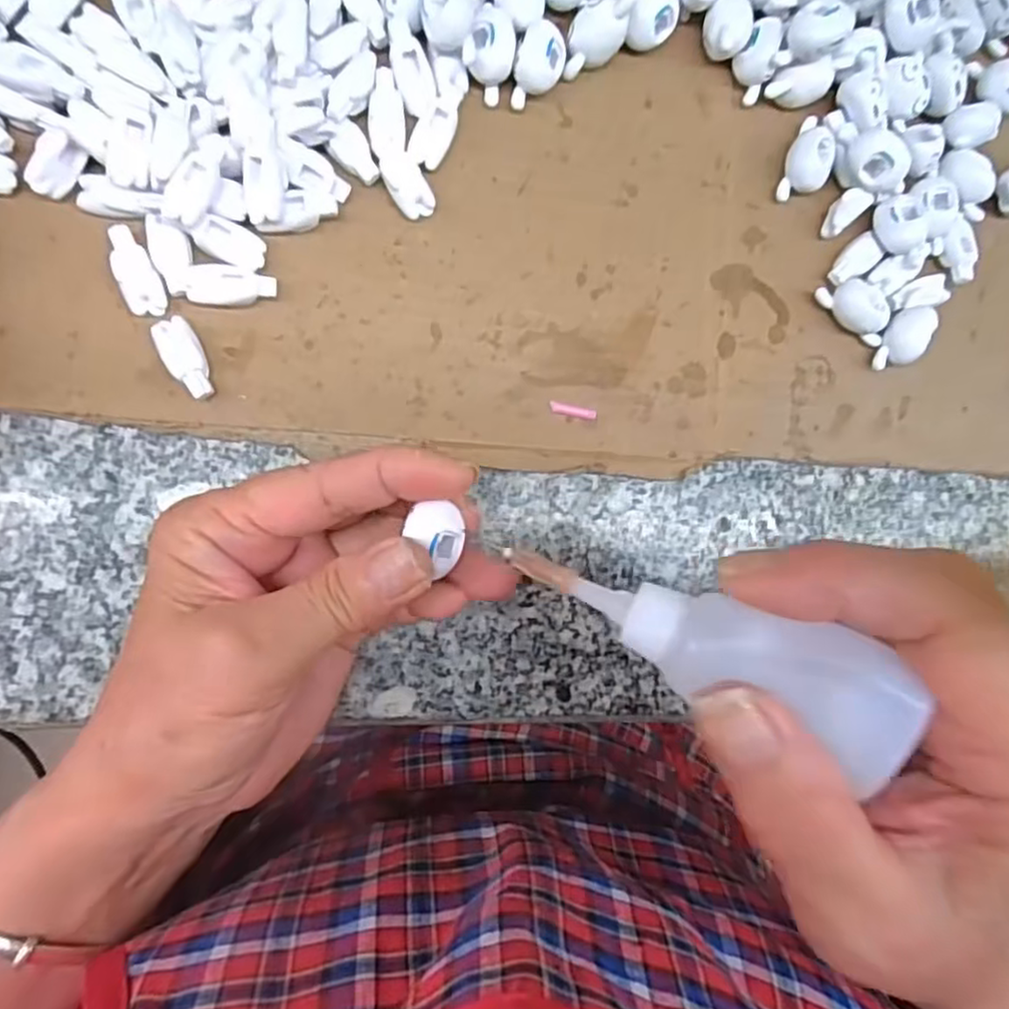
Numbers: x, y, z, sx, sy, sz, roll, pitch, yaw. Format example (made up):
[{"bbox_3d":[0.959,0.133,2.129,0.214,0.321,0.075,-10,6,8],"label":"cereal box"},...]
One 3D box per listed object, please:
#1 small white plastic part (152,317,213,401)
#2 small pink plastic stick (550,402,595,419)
[{"bbox_3d":[-0.109,-0.050,0.233,0.012,0.008,0.029,-29,95,-8],"label":"small white plastic part"},{"bbox_3d":[0.026,-0.036,0.258,0.018,0.004,0.004,11,89,-10],"label":"small pink plastic stick"}]

